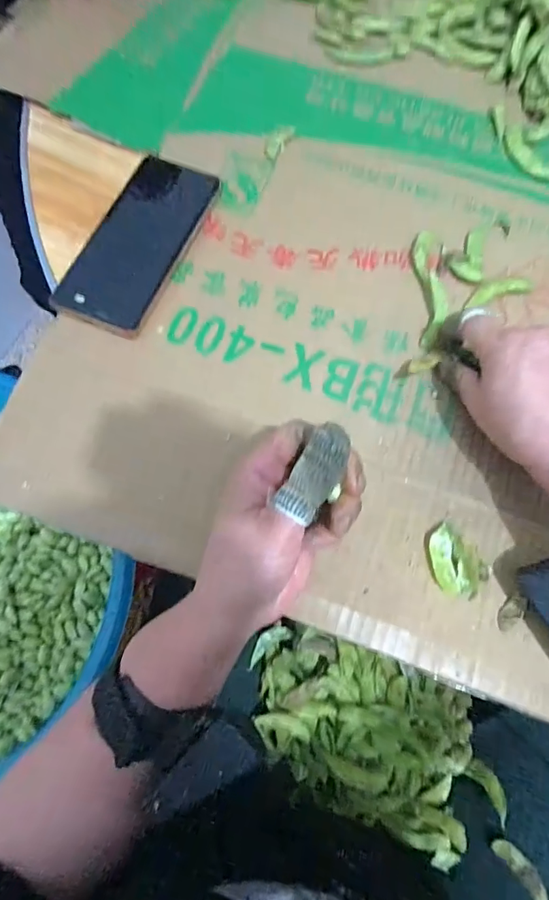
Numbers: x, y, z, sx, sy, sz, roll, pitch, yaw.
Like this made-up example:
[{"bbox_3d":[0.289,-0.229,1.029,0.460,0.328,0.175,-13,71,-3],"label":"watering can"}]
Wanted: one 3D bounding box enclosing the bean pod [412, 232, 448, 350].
[{"bbox_3d":[0.124,-0.131,0.372,0.021,0.011,0.106,0,72,0],"label":"bean pod"}]

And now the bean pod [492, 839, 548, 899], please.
[{"bbox_3d":[0.216,0.365,0.399,0.019,0.007,0.060,-33,61,-10],"label":"bean pod"}]

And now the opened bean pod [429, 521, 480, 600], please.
[{"bbox_3d":[0.119,0.073,0.308,0.031,0.006,0.045,-6,73,-2],"label":"opened bean pod"}]

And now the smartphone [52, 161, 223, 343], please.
[{"bbox_3d":[-0.110,-0.169,0.382,0.072,0.015,0.166,21,74,6],"label":"smartphone"}]

